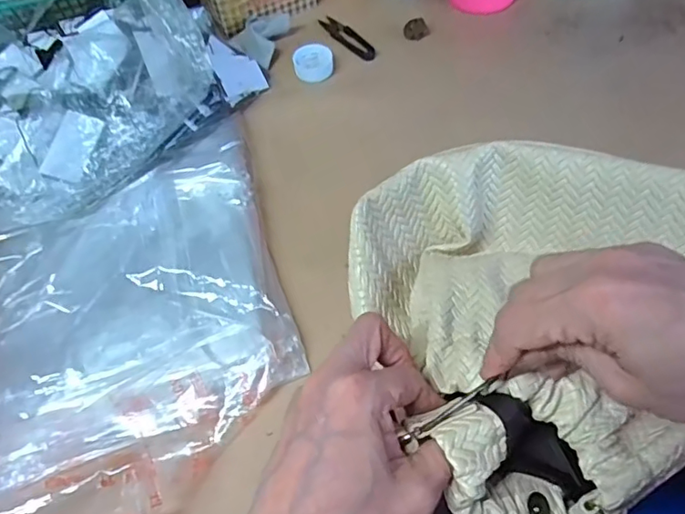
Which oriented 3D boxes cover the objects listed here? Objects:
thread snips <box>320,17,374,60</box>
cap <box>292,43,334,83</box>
[{"bbox_3d":[0.003,-0.250,0.619,0.026,0.010,0.101,-30,60,-14],"label":"thread snips"},{"bbox_3d":[-0.031,-0.207,0.583,0.042,0.020,0.042,-2,57,3],"label":"cap"}]

